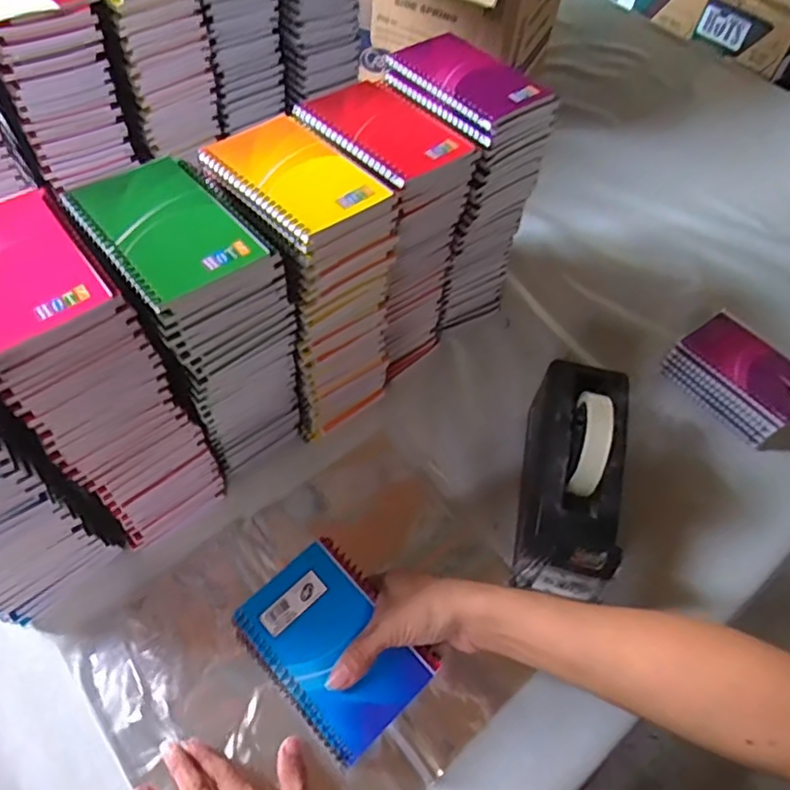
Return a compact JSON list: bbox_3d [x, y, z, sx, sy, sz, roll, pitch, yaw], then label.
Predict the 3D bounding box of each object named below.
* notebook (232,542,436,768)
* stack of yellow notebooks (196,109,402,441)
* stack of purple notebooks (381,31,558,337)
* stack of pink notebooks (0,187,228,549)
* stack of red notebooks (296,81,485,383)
[{"bbox_3d":[-0.046,0.181,0.431,0.084,0.008,0.130,-39,73,-20],"label":"notebook"},{"bbox_3d":[-0.079,-0.094,0.535,0.094,0.242,0.134,-36,66,-26],"label":"stack of yellow notebooks"},{"bbox_3d":[0.061,-0.202,0.615,0.103,0.260,0.126,-30,63,-24],"label":"stack of purple notebooks"},{"bbox_3d":[-0.234,0.000,0.466,0.101,0.267,0.131,-33,65,-25],"label":"stack of pink notebooks"},{"bbox_3d":[-0.017,-0.147,0.582,0.132,0.245,0.102,40,61,20],"label":"stack of red notebooks"}]

